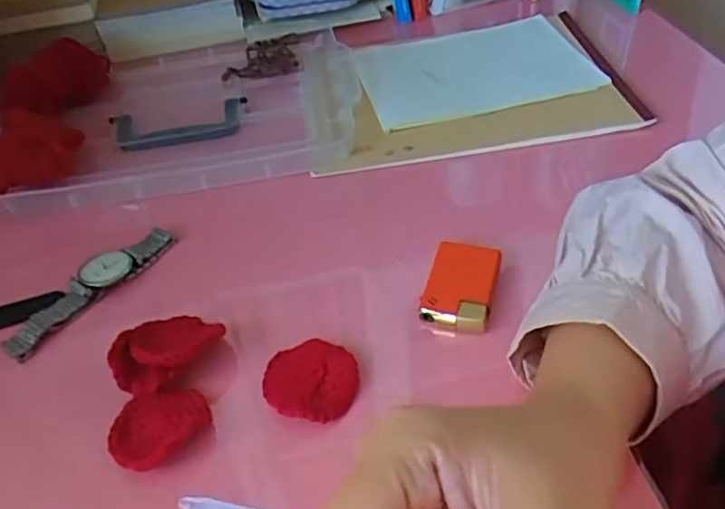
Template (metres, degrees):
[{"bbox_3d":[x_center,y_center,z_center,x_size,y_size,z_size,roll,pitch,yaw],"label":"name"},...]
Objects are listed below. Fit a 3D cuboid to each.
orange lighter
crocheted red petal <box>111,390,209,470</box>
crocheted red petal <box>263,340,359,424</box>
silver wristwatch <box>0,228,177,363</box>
[{"bbox_3d":[0.058,0.016,0.358,0.037,0.013,0.058,11,48,17],"label":"orange lighter"},{"bbox_3d":[-0.102,0.084,0.309,0.048,0.013,0.041,-16,46,-8],"label":"crocheted red petal"},{"bbox_3d":[-0.028,0.064,0.323,0.049,0.007,0.045,-4,45,4],"label":"crocheted red petal"},{"bbox_3d":[-0.169,0.021,0.387,0.026,0.019,0.115,28,55,30],"label":"silver wristwatch"}]

